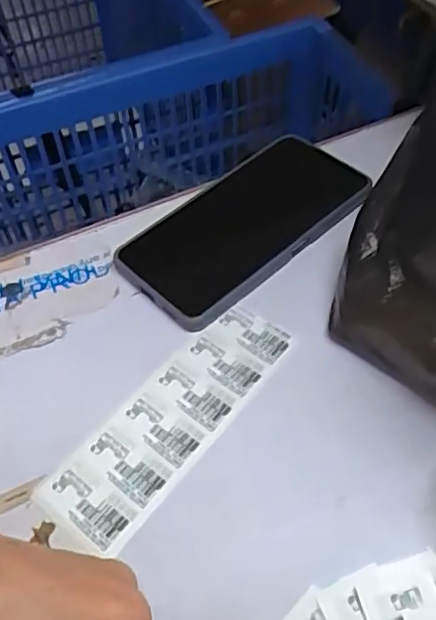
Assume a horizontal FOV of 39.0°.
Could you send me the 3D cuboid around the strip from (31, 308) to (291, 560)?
[{"bbox_3d":[-0.025,0.056,0.323,0.050,0.004,0.153,33,61,24],"label":"strip"}]

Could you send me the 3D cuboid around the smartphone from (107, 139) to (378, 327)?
[{"bbox_3d":[0.019,-0.057,0.399,0.168,0.017,0.081,-36,59,-22],"label":"smartphone"}]

